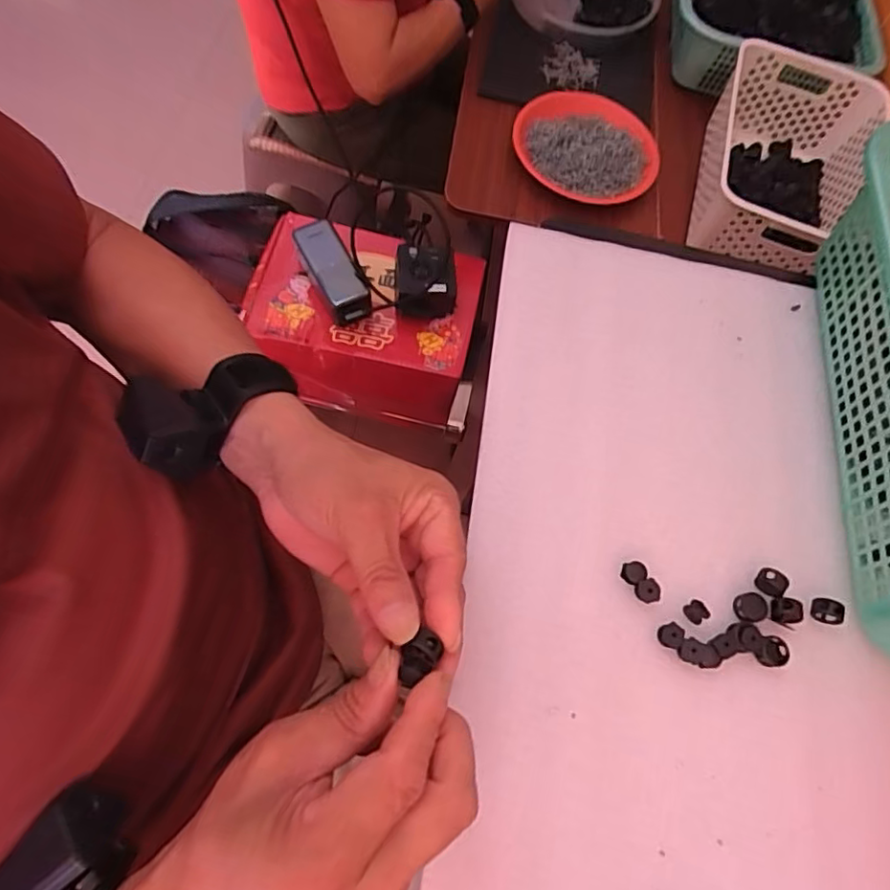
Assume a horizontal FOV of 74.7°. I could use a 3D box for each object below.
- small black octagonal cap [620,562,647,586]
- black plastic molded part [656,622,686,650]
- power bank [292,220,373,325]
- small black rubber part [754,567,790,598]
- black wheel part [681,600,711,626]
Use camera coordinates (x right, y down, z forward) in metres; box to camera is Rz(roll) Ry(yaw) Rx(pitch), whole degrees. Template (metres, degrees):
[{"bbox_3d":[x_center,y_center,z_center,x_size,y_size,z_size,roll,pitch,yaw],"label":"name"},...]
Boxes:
[{"bbox_3d":[0.114,0.077,0.353,0.013,0.009,0.013,-23,69,-12],"label":"small black octagonal cap"},{"bbox_3d":[0.132,0.110,0.340,0.013,0.006,0.014,1,66,-2],"label":"black plastic molded part"},{"bbox_3d":[-0.141,-0.219,0.740,0.054,0.043,0.142,-28,84,-14],"label":"power bank"},{"bbox_3d":[0.198,0.084,0.354,0.015,0.011,0.013,36,70,13],"label":"small black rubber part"},{"bbox_3d":[0.149,0.099,0.346,0.012,0.008,0.013,1,66,-2],"label":"black wheel part"}]

